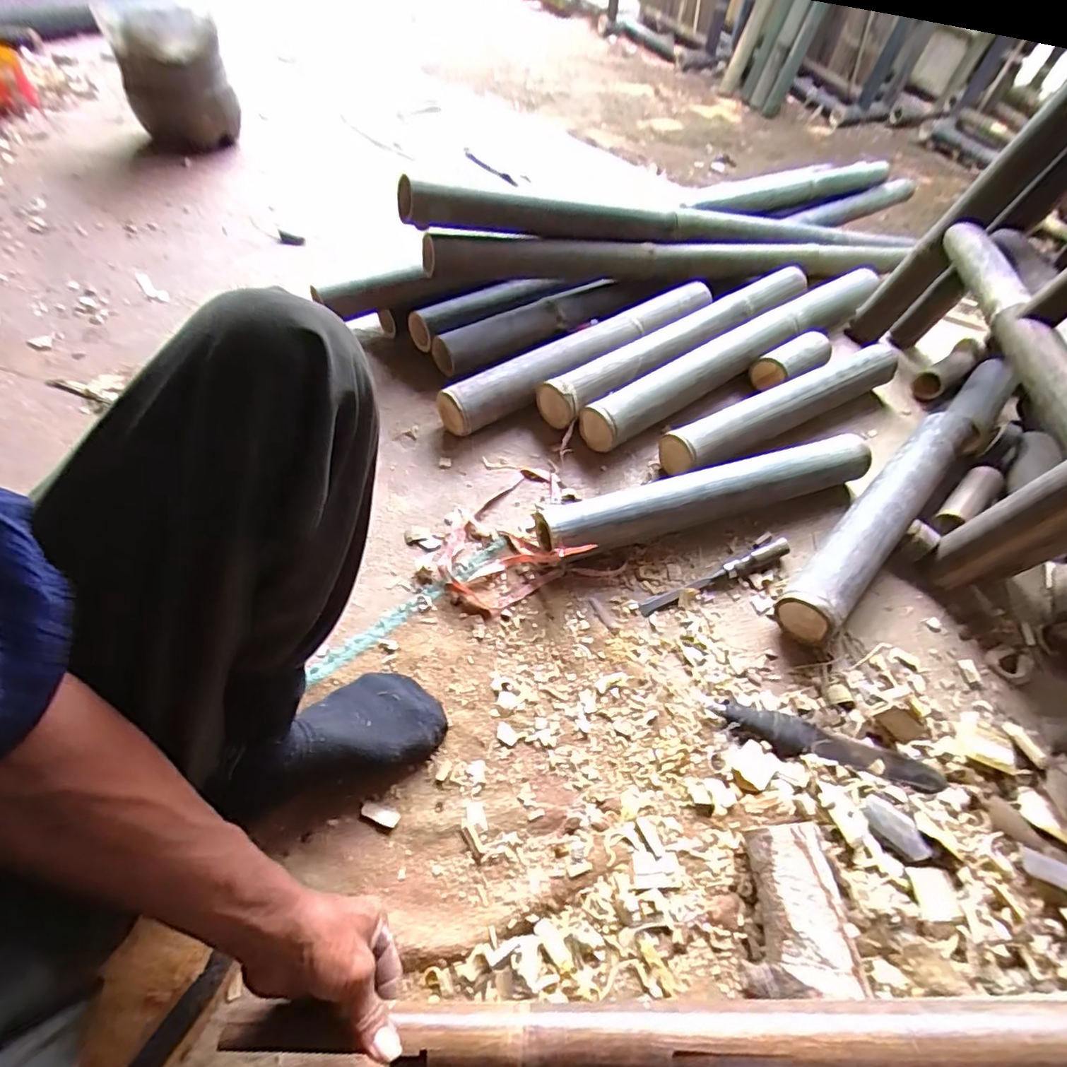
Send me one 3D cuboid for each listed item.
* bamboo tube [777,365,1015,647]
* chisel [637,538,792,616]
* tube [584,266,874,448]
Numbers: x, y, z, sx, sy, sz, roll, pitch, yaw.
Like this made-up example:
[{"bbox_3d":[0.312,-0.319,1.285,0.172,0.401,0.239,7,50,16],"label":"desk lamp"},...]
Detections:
[{"bbox_3d":[0.605,-0.085,0.868,0.742,0.078,0.090,-37,65,-28],"label":"bamboo tube"},{"bbox_3d":[0.253,0.058,0.754,0.243,0.025,0.020,-19,58,-18],"label":"chisel"},{"bbox_3d":[0.398,-0.342,1.028,0.793,0.078,0.078,-31,62,-25],"label":"tube"}]

